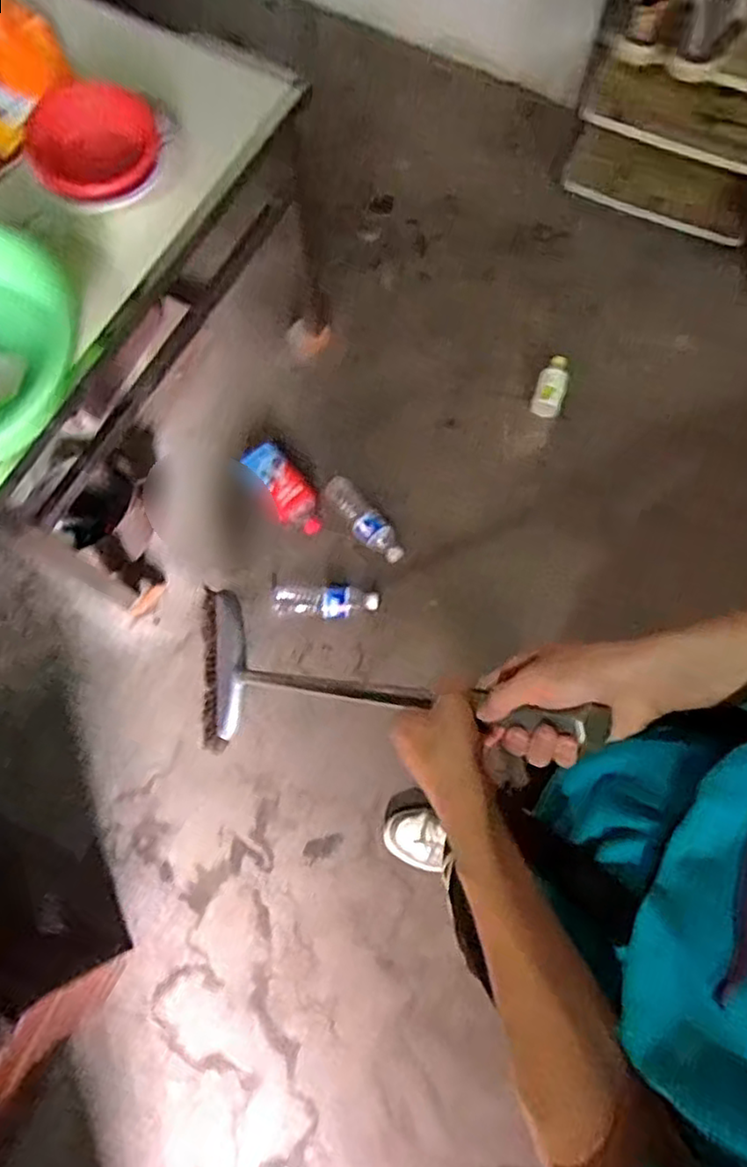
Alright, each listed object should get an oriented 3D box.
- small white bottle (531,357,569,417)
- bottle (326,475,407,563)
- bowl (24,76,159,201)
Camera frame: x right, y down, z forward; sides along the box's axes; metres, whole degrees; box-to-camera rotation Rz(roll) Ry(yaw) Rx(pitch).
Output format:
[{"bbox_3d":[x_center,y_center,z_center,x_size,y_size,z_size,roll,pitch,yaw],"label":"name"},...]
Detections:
[{"bbox_3d":[0.400,-0.446,1.549,0.068,0.068,0.122,13,74,6],"label":"small white bottle"},{"bbox_3d":[-0.020,-0.138,1.474,0.079,0.073,0.231,-34,75,-8],"label":"bottle"},{"bbox_3d":[-0.380,-0.598,0.944,0.173,0.078,0.172,-1,73,2],"label":"bowl"}]

